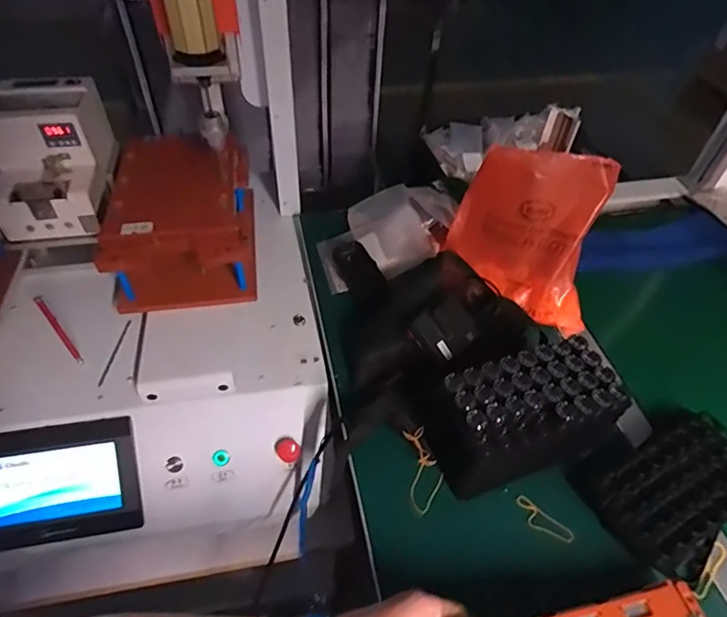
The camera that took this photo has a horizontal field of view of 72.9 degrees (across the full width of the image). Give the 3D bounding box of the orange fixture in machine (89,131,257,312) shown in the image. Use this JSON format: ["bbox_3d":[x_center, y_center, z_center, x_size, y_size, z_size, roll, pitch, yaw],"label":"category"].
[{"bbox_3d":[-0.267,-0.135,0.747,0.185,0.149,0.242,-5,49,-8],"label":"orange fixture in machine"}]

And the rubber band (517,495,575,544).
[{"bbox_3d":[0.202,0.241,0.557,0.024,0.004,0.068,-35,59,-29],"label":"rubber band"}]

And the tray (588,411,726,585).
[{"bbox_3d":[0.365,0.206,0.564,0.203,0.034,0.117,-28,56,-25],"label":"tray"}]

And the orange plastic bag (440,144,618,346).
[{"bbox_3d":[0.228,-0.102,0.697,0.218,0.217,0.103,18,50,12],"label":"orange plastic bag"}]

